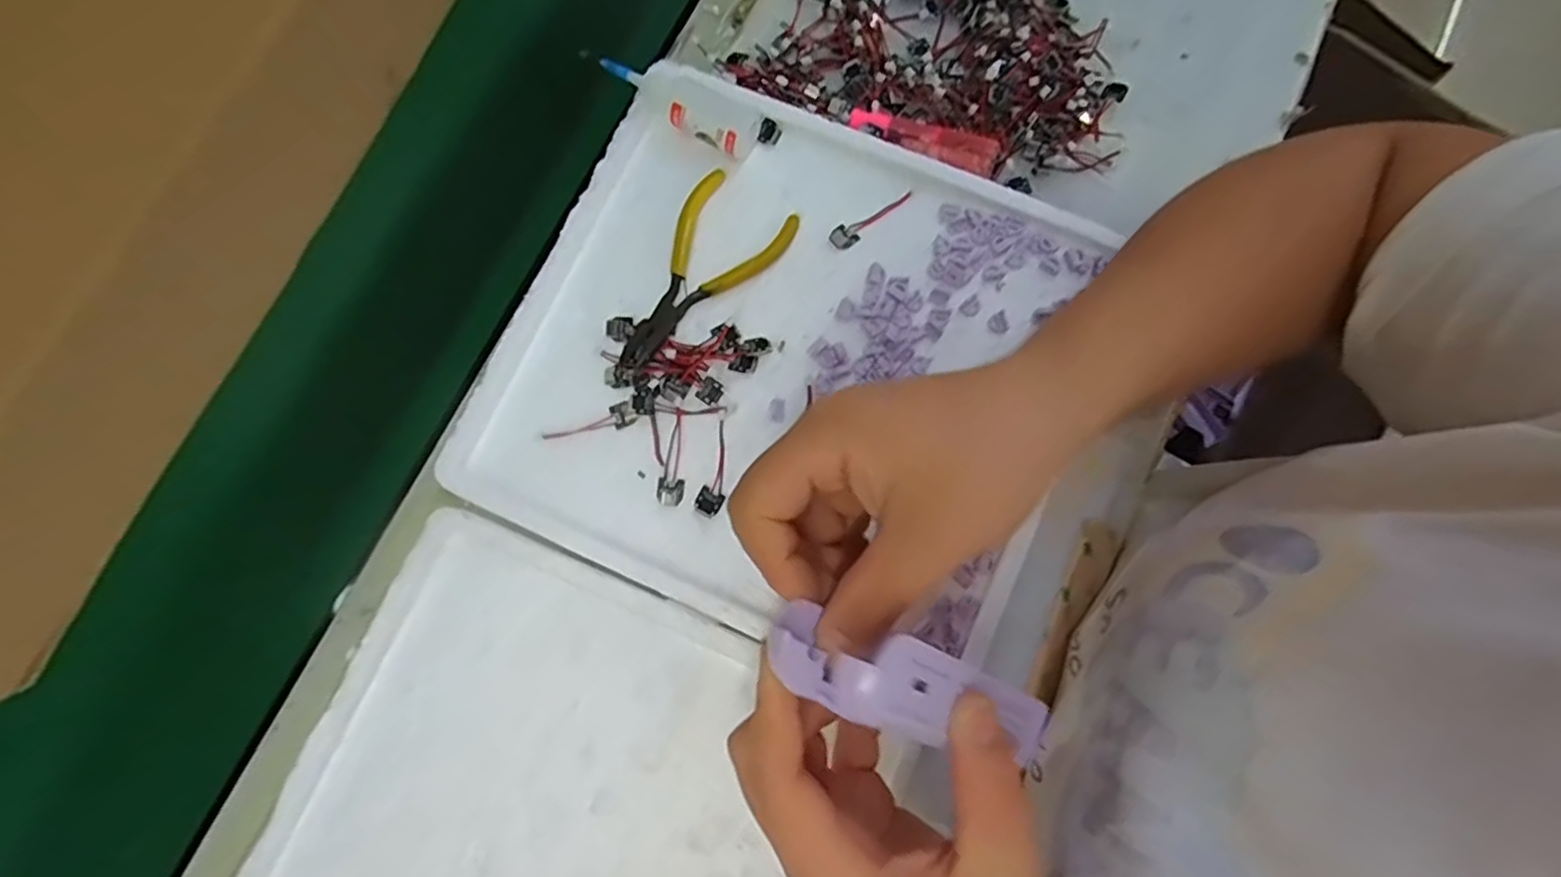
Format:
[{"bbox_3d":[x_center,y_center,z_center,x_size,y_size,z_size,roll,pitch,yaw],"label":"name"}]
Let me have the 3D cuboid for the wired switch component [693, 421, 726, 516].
[{"bbox_3d":[-0.030,0.015,0.334,0.013,0.004,0.045,16,80,3],"label":"wired switch component"}]

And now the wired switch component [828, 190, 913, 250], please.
[{"bbox_3d":[0.046,-0.115,0.357,0.048,0.006,0.014,-42,82,-7],"label":"wired switch component"}]

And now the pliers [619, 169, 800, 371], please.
[{"bbox_3d":[-0.041,-0.080,0.348,0.055,0.007,0.110,30,80,8],"label":"pliers"}]

